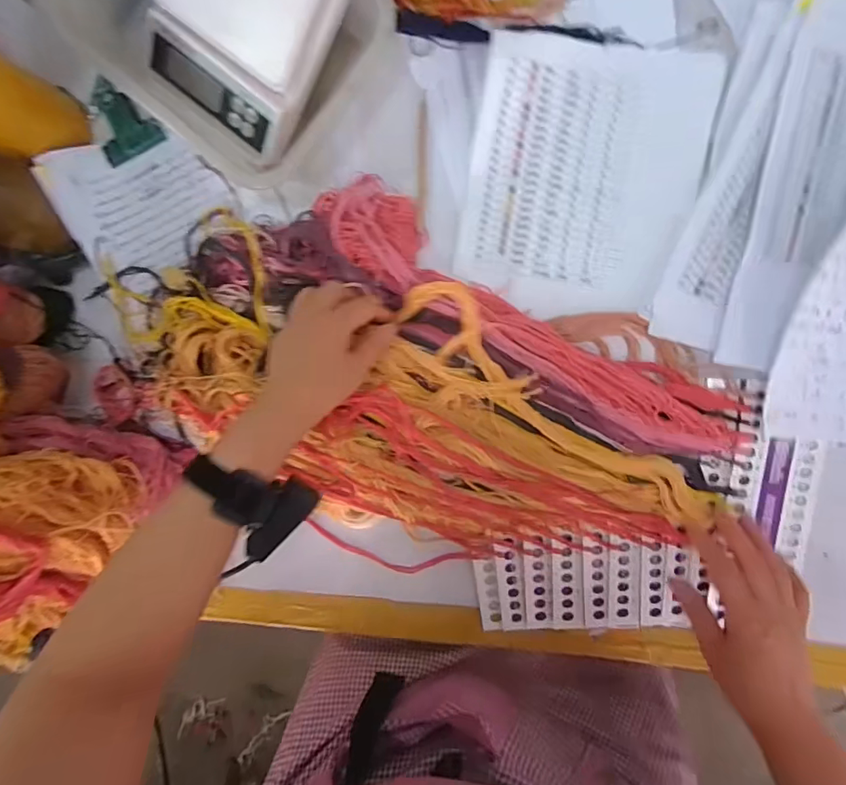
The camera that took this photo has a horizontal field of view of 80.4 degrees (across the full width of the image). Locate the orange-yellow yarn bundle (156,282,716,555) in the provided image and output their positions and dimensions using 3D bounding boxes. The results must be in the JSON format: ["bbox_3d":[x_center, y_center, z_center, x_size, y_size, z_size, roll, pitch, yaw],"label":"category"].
[{"bbox_3d":[0.009,0.033,0.478,0.532,0.058,0.247,18,97,0],"label":"orange-yellow yarn bundle"}]

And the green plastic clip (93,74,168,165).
[{"bbox_3d":[-0.300,-0.275,0.499,0.063,0.018,0.071,-25,92,8],"label":"green plastic clip"}]

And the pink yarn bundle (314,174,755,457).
[{"bbox_3d":[0.100,-0.064,0.461,0.442,0.032,0.082,32,98,3],"label":"pink yarn bundle"}]

